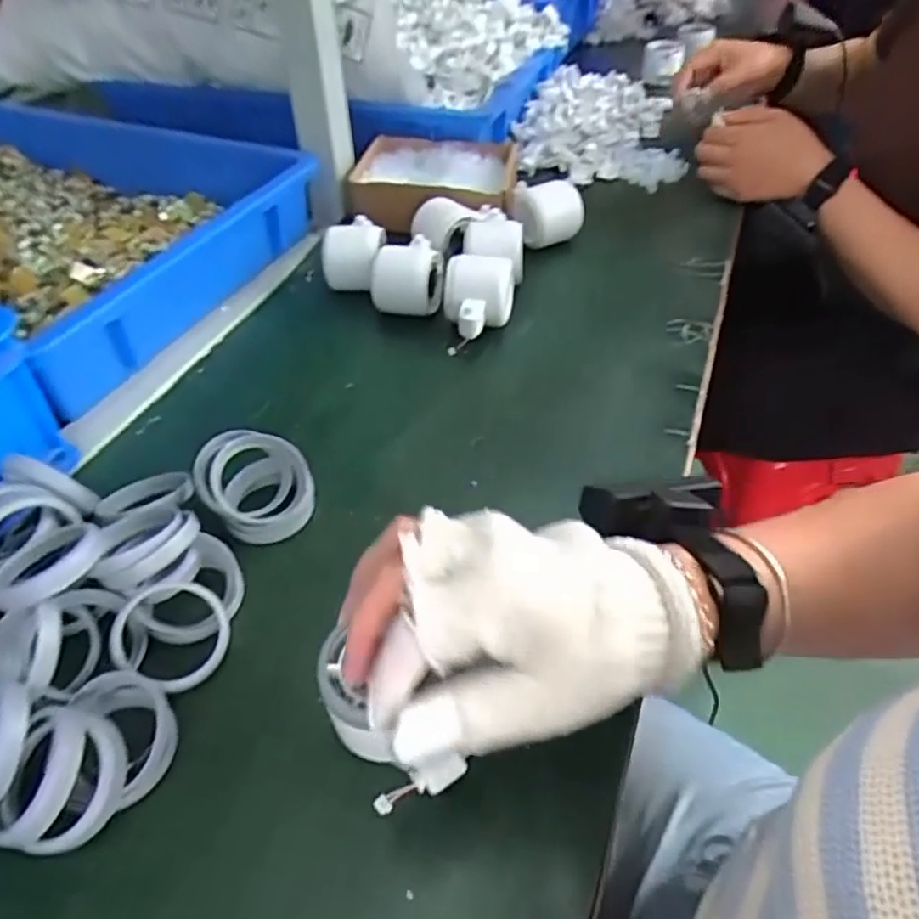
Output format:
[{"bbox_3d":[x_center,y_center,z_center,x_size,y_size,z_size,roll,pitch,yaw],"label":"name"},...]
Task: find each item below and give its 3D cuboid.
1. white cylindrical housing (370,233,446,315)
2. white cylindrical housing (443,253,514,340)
[{"bbox_3d":[-0.046,-0.167,0.610,0.065,0.055,0.060,8,46,8],"label":"white cylindrical housing"},{"bbox_3d":[0.018,-0.136,0.566,0.060,0.056,0.069,-1,45,0],"label":"white cylindrical housing"}]

